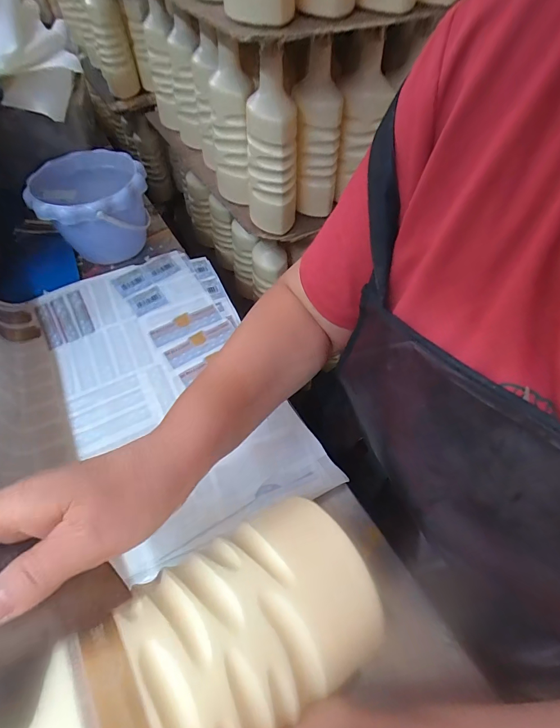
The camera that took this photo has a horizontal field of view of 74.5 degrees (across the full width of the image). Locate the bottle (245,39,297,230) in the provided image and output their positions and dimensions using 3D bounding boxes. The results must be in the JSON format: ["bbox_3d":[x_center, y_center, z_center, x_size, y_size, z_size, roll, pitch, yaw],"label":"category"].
[{"bbox_3d":[-0.012,-0.296,0.523,0.072,0.212,0.066,-2,55,0],"label":"bottle"}]

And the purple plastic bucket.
[{"bbox_3d":[-0.264,-0.219,0.543,0.144,0.113,0.157,1,53,-1],"label":"purple plastic bucket"}]

